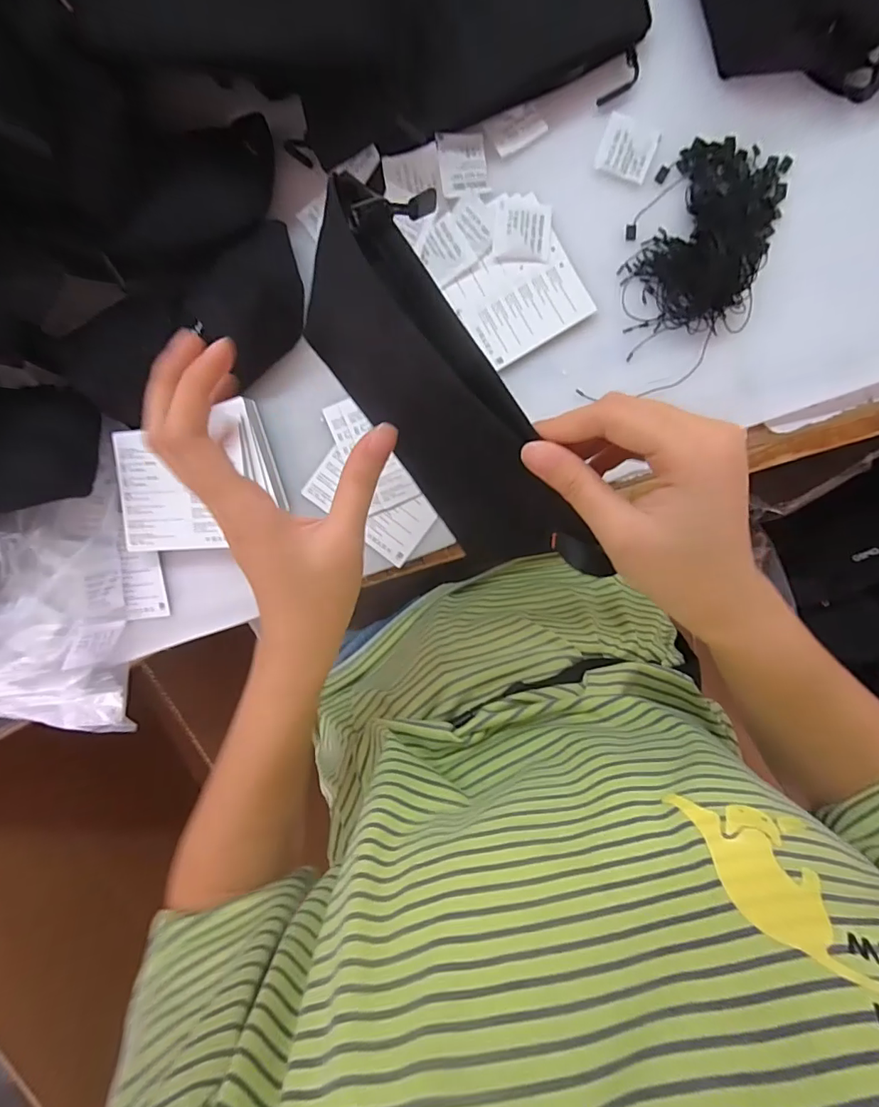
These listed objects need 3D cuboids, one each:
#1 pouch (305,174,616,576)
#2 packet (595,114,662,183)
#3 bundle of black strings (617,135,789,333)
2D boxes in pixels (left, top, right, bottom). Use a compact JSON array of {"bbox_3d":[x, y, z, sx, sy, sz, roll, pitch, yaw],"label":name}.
[{"bbox_3d":[-0.002,-0.063,0.238,0.190,0.087,0.020,54,52,-18],"label":"pouch"},{"bbox_3d":[0.136,-0.292,0.349,0.039,0.004,0.039,19,97,-1],"label":"packet"},{"bbox_3d":[0.195,-0.229,0.343,0.086,0.026,0.130,19,97,-1],"label":"bundle of black strings"}]

